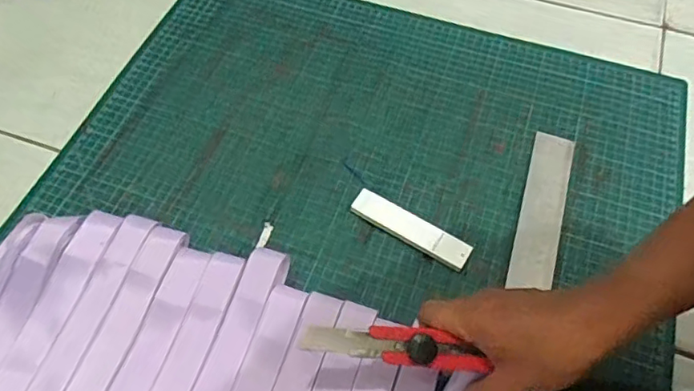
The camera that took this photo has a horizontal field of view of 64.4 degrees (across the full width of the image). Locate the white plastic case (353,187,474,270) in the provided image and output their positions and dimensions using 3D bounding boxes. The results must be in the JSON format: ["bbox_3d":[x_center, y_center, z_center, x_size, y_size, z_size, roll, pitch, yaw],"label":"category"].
[{"bbox_3d":[0.059,0.031,0.513,0.115,0.012,0.026,29,63,16],"label":"white plastic case"}]

